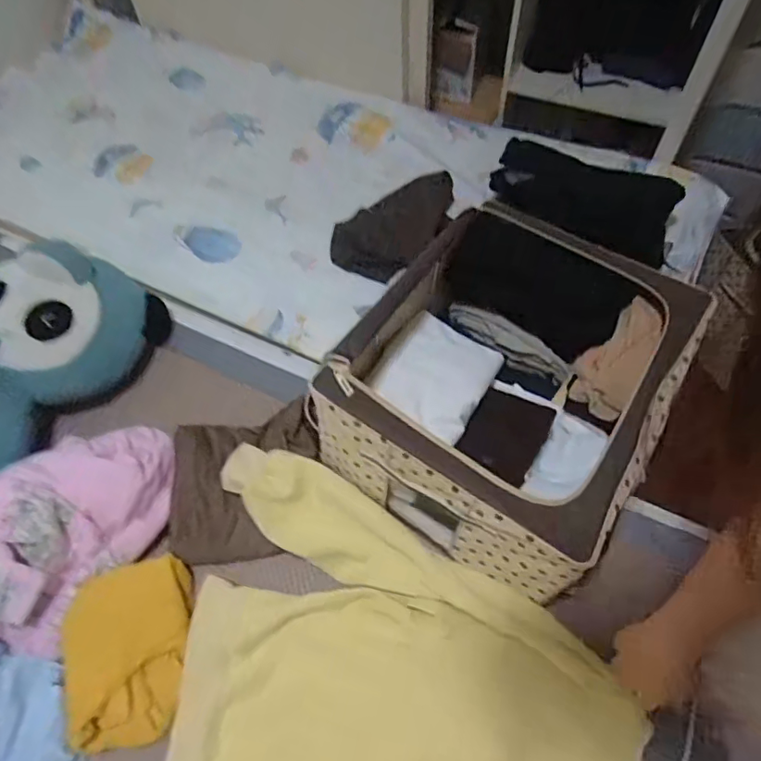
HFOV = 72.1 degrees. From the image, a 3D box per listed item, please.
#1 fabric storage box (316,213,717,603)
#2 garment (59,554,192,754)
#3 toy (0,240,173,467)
[{"bbox_3d":[0.199,-0.009,0.815,0.421,0.258,0.538,31,65,19],"label":"fabric storage box"},{"bbox_3d":[-0.343,0.367,0.714,0.168,0.050,0.224,-14,59,-6],"label":"garment"},{"bbox_3d":[-0.630,-0.030,0.907,0.247,0.164,0.494,34,66,20],"label":"toy"}]

